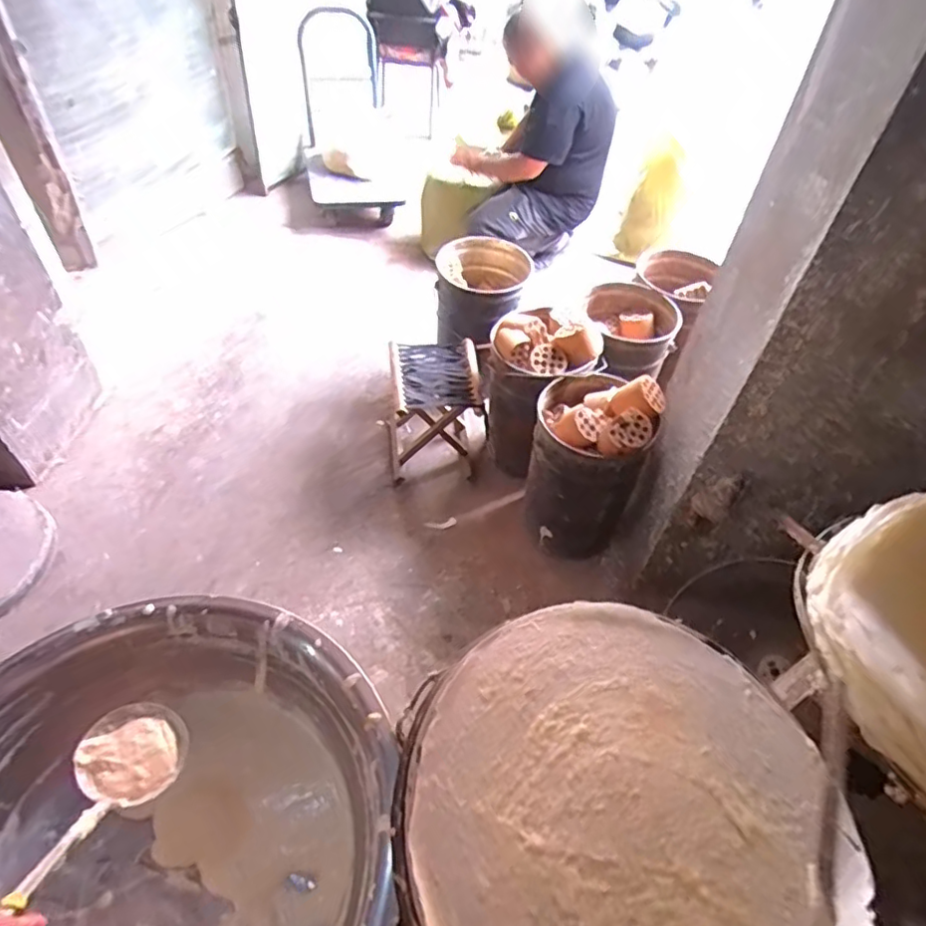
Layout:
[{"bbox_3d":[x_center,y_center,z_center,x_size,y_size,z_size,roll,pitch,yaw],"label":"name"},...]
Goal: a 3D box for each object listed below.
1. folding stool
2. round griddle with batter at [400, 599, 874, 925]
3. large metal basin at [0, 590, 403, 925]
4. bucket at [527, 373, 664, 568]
[{"bbox_3d":[-0.095,-0.179,1.864,0.258,0.352,0.330,-3,50,-7],"label":"folding stool"},{"bbox_3d":[0.137,0.297,0.539,0.374,0.024,0.352,2,50,-2],"label":"round griddle with batter"},{"bbox_3d":[-0.351,0.436,0.683,0.525,0.182,0.511,2,50,-2],"label":"large metal basin"},{"bbox_3d":[0.324,0.007,1.619,0.286,0.515,0.303,2,50,-2],"label":"bucket"}]

